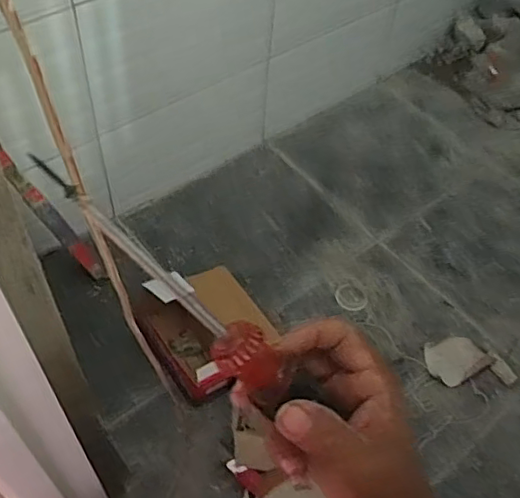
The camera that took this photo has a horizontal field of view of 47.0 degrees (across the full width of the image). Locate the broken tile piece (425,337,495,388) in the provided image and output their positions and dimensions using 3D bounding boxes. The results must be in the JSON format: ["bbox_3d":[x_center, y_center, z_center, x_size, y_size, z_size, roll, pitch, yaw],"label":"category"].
[{"bbox_3d":[0.355,0.195,1.081,0.118,0.009,0.088,-23,59,-21],"label":"broken tile piece"}]

